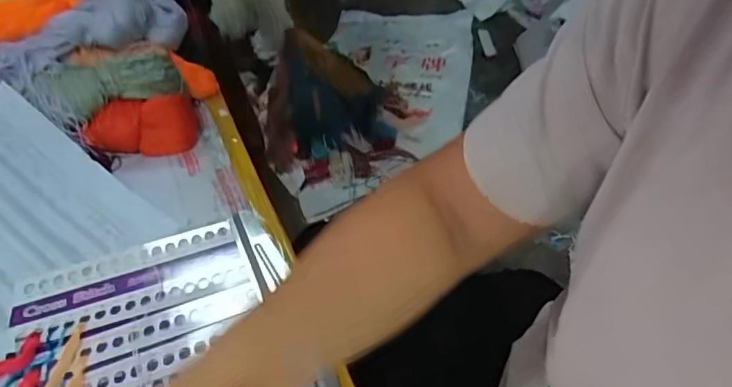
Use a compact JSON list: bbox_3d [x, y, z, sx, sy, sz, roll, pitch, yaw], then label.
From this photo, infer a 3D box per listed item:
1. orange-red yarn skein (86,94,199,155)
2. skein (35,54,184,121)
[{"bbox_3d":[-0.274,-0.091,0.627,0.125,0.053,0.076,-7,47,-3],"label":"orange-red yarn skein"},{"bbox_3d":[-0.311,-0.138,0.624,0.156,0.043,0.065,-22,49,-16],"label":"skein"}]

